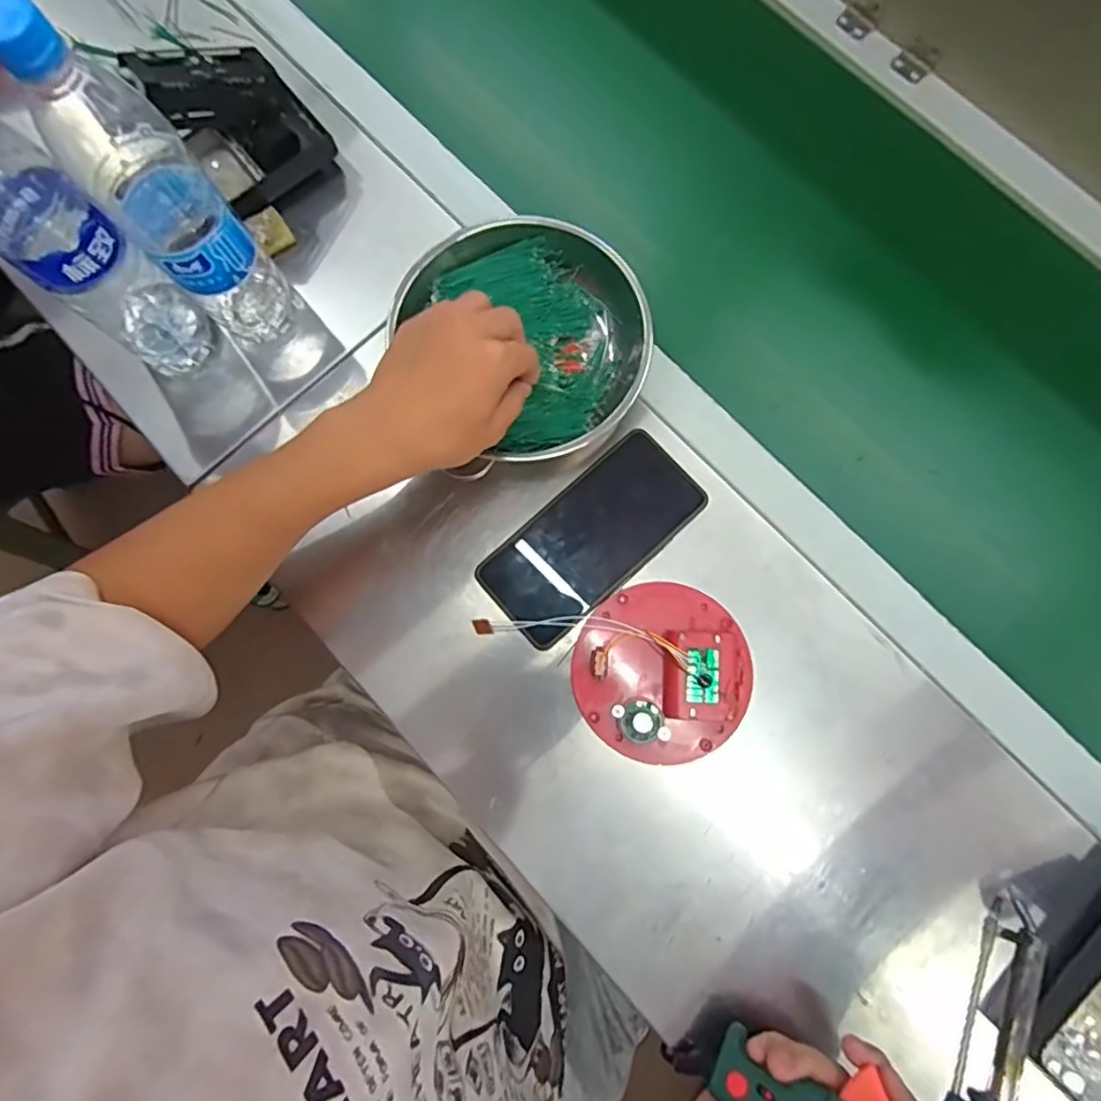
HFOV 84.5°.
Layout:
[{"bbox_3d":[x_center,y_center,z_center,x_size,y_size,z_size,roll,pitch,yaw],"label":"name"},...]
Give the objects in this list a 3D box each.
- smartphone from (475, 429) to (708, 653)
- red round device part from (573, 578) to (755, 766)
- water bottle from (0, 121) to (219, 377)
[{"bbox_3d":[0.029,-0.009,0.432,0.159,0.011,0.078,-42,80,-1],"label":"smartphone"},{"bbox_3d":[0.078,0.083,0.416,0.117,0.027,0.118,0,80,1],"label":"red round device part"},{"bbox_3d":[-0.308,-0.193,0.376,0.069,0.228,0.054,31,82,6],"label":"water bottle"}]

